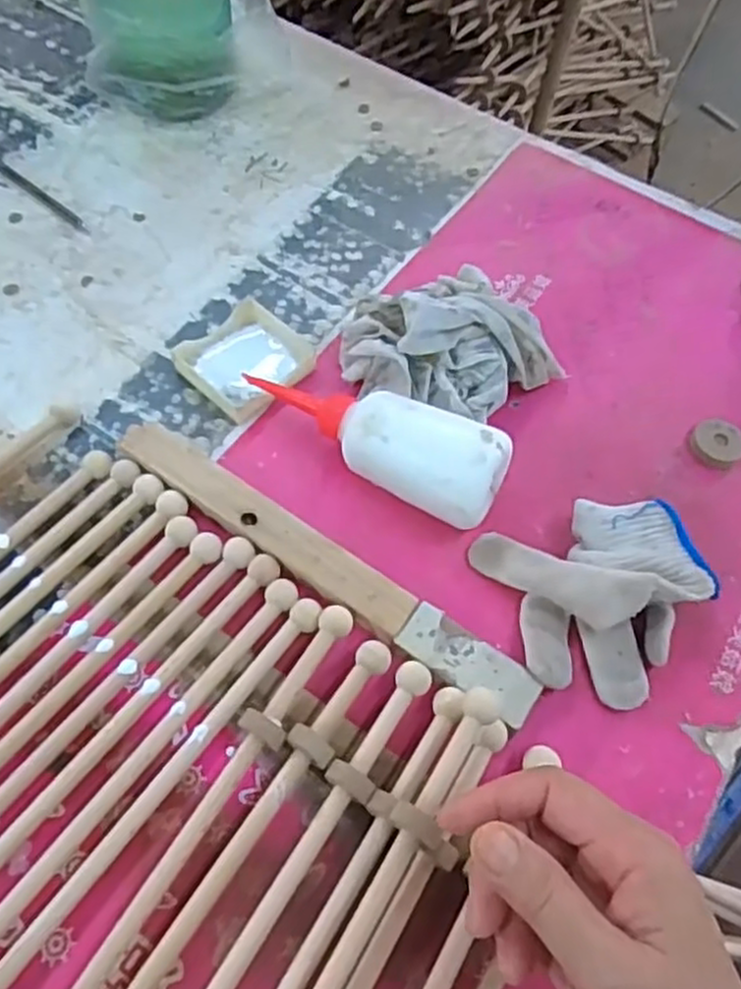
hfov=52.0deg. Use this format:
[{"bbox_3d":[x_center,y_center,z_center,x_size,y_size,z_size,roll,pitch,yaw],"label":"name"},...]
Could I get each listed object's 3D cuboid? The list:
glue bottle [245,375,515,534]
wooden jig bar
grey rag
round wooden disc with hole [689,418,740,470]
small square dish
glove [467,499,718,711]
[{"bbox_3d":[-0.004,-0.034,0.474,0.176,0.060,0.053,24,60,10],"label":"glue bottle"},{"bbox_3d":[-0.031,0.040,0.450,0.286,0.017,0.034,33,62,15],"label":"wooden jig bar"},{"bbox_3d":[0.052,-0.102,0.515,0.122,0.061,0.110,-32,66,-21],"label":"grey rag"},{"bbox_3d":[0.238,-0.036,0.518,0.034,0.008,0.037,2,59,-3],"label":"round wooden disc with hole"},{"bbox_3d":[-0.086,-0.095,0.531,0.076,0.016,0.079,38,64,17],"label":"small square dish"},{"bbox_3d":[0.137,0.056,0.437,0.115,0.050,0.114,-14,61,-12],"label":"glove"}]

